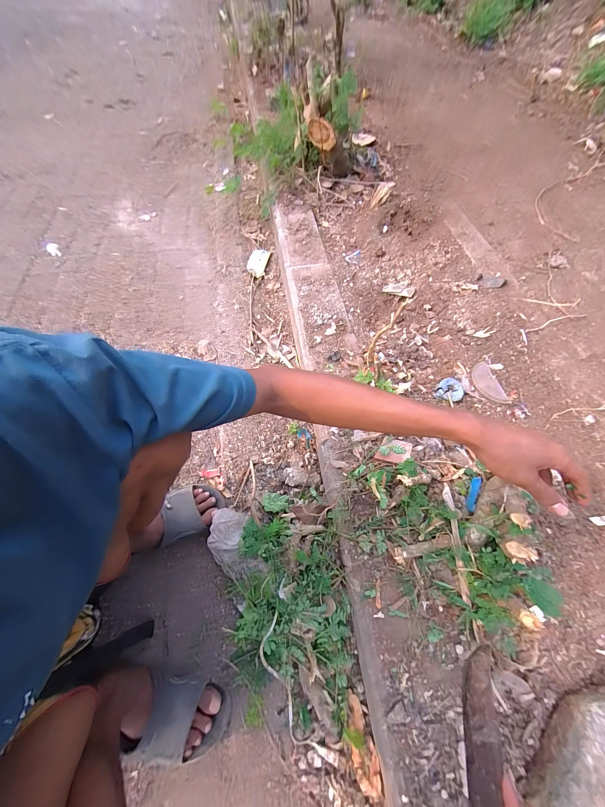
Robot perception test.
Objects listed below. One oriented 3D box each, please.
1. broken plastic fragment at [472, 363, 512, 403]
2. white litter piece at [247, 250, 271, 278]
[{"bbox_3d":[0.442,-0.048,0.649,0.056,0.005,0.112,-14,64,-8],"label":"broken plastic fragment"},{"bbox_3d":[-0.172,-0.537,1.039,0.074,0.014,0.142,10,64,3],"label":"white litter piece"}]

